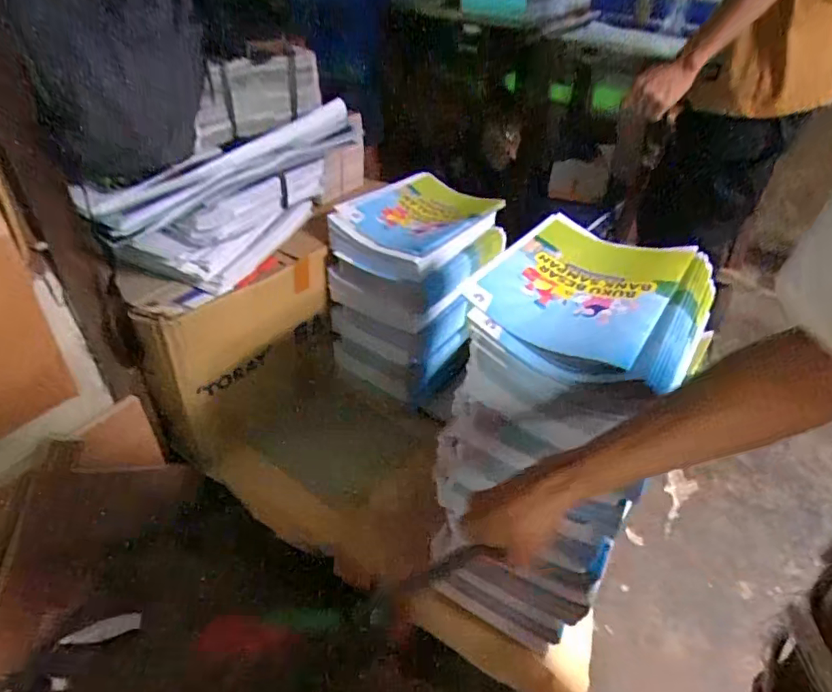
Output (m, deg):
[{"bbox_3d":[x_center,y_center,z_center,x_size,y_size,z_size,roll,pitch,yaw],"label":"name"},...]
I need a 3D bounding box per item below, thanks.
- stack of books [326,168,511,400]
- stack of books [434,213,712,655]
[{"bbox_3d":[0.000,-0.137,1.282,0.308,0.405,0.354,22,43,18],"label":"stack of books"},{"bbox_3d":[0.207,0.137,0.831,0.261,0.537,0.334,25,44,21],"label":"stack of books"}]

